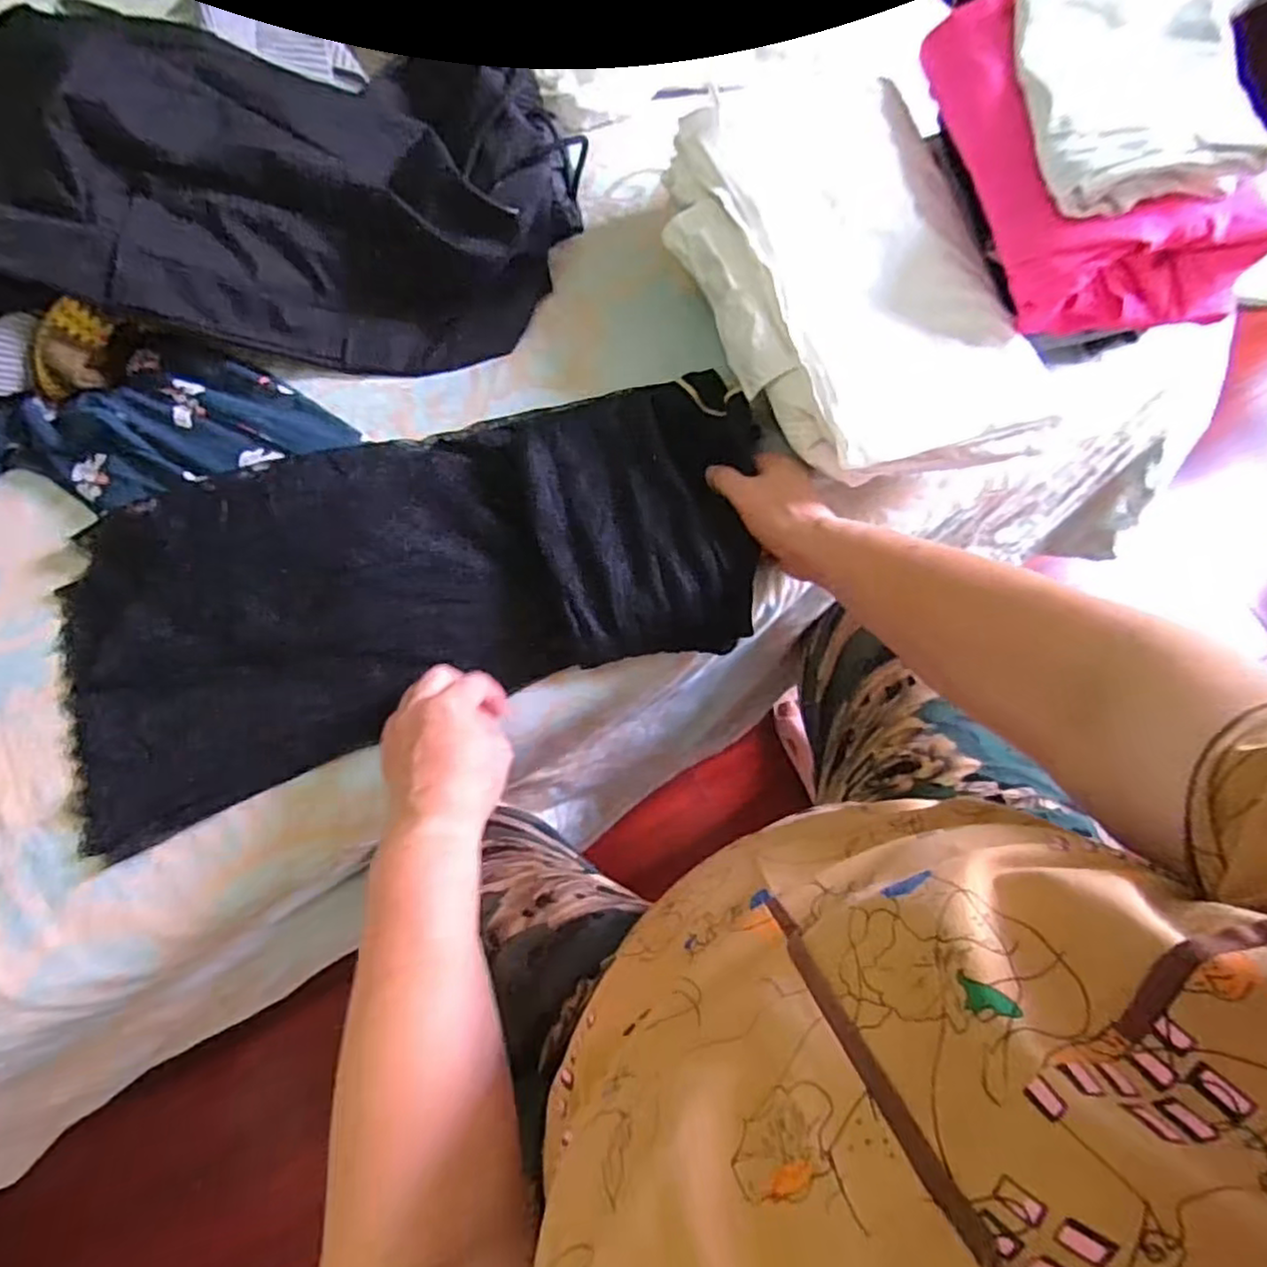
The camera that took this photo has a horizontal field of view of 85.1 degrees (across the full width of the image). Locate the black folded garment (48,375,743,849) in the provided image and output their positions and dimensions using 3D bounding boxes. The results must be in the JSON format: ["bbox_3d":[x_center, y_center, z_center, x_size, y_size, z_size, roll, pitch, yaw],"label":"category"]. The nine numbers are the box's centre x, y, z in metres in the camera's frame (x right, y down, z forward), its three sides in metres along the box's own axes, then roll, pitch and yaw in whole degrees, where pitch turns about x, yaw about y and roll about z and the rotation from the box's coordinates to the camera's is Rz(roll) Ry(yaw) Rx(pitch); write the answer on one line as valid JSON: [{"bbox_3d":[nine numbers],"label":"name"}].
[{"bbox_3d":[-0.165,-0.043,0.538,0.561,0.041,0.240,-19,75,-5],"label":"black folded garment"}]

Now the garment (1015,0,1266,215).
[{"bbox_3d":[0.361,-0.401,0.498,0.153,0.033,0.219,6,72,4],"label":"garment"}]

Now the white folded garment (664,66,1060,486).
[{"bbox_3d":[0.168,-0.287,0.544,0.229,0.055,0.339,-14,74,-6],"label":"white folded garment"}]

